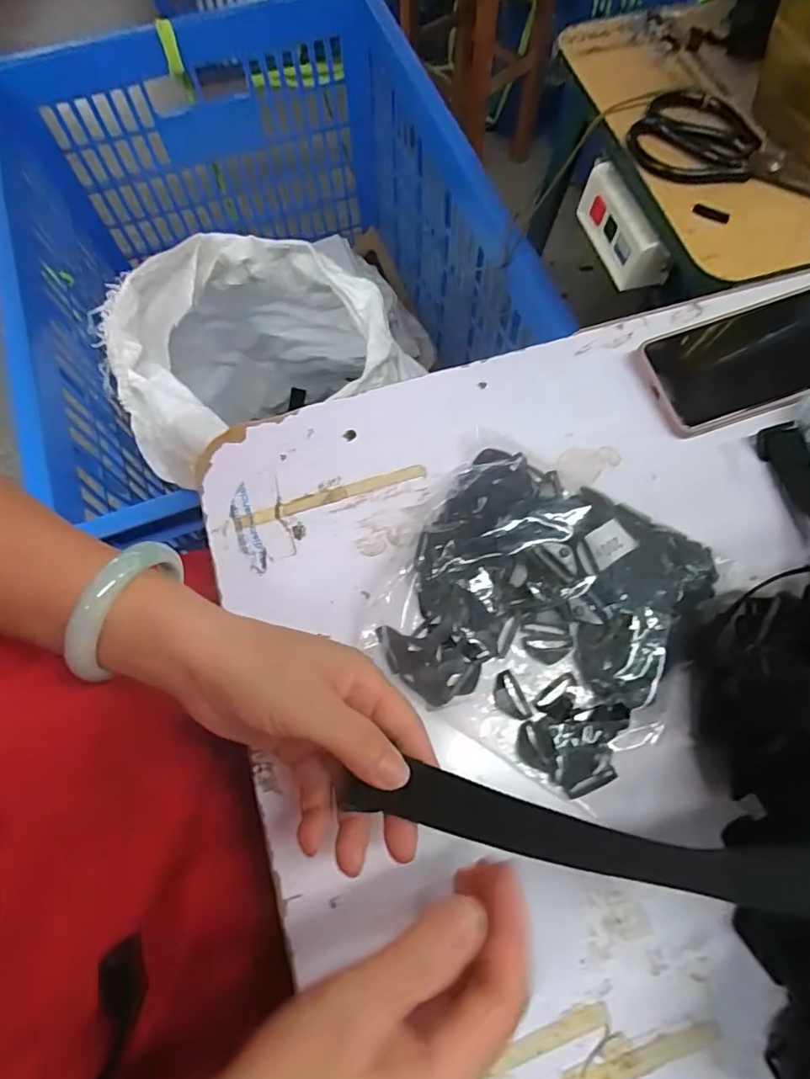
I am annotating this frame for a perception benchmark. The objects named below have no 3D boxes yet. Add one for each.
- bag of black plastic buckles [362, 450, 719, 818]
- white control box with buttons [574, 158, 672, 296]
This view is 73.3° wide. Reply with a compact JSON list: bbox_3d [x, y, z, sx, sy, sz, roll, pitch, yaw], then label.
[{"bbox_3d":[0.082,0.040,0.329,0.165,0.030,0.173,29,73,12],"label":"bag of black plastic buckles"},{"bbox_3d":[0.204,-0.289,0.506,0.039,0.050,0.115,-16,70,-4],"label":"white control box with buttons"}]

